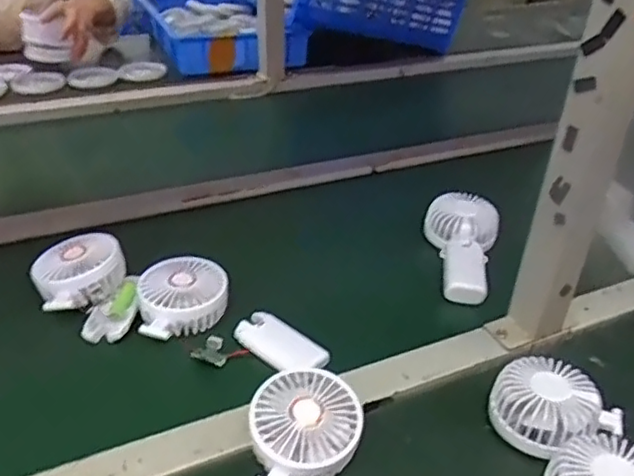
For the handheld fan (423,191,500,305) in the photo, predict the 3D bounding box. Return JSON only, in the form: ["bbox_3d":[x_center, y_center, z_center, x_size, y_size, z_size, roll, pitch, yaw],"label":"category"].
[{"bbox_3d":[0.168,0.009,0.762,0.087,0.062,0.163,10,34,12],"label":"handheld fan"}]

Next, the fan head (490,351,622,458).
[{"bbox_3d":[0.201,0.143,0.546,0.096,0.039,0.078,-5,34,-11],"label":"fan head"}]

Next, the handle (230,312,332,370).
[{"bbox_3d":[-0.036,0.103,0.622,0.093,0.021,0.039,25,39,31],"label":"handle"}]

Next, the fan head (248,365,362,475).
[{"bbox_3d":[-0.010,0.153,0.508,0.084,0.044,0.096,3,32,-1],"label":"fan head"}]

